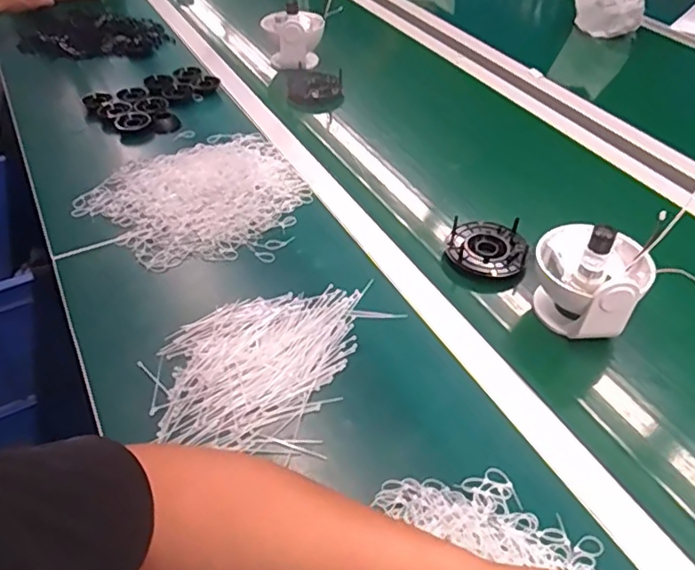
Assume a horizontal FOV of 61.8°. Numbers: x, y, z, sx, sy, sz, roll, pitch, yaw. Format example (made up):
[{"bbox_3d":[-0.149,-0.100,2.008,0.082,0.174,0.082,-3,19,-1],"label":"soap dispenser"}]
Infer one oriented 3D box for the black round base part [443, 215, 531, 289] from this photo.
[{"bbox_3d":[0.175,-0.039,0.733,0.096,0.037,0.095,-1,48,1],"label":"black round base part"}]

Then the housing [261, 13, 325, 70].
[{"bbox_3d":[-0.105,-0.470,1.112,0.120,0.089,0.062,2,47,-7],"label":"housing"}]

